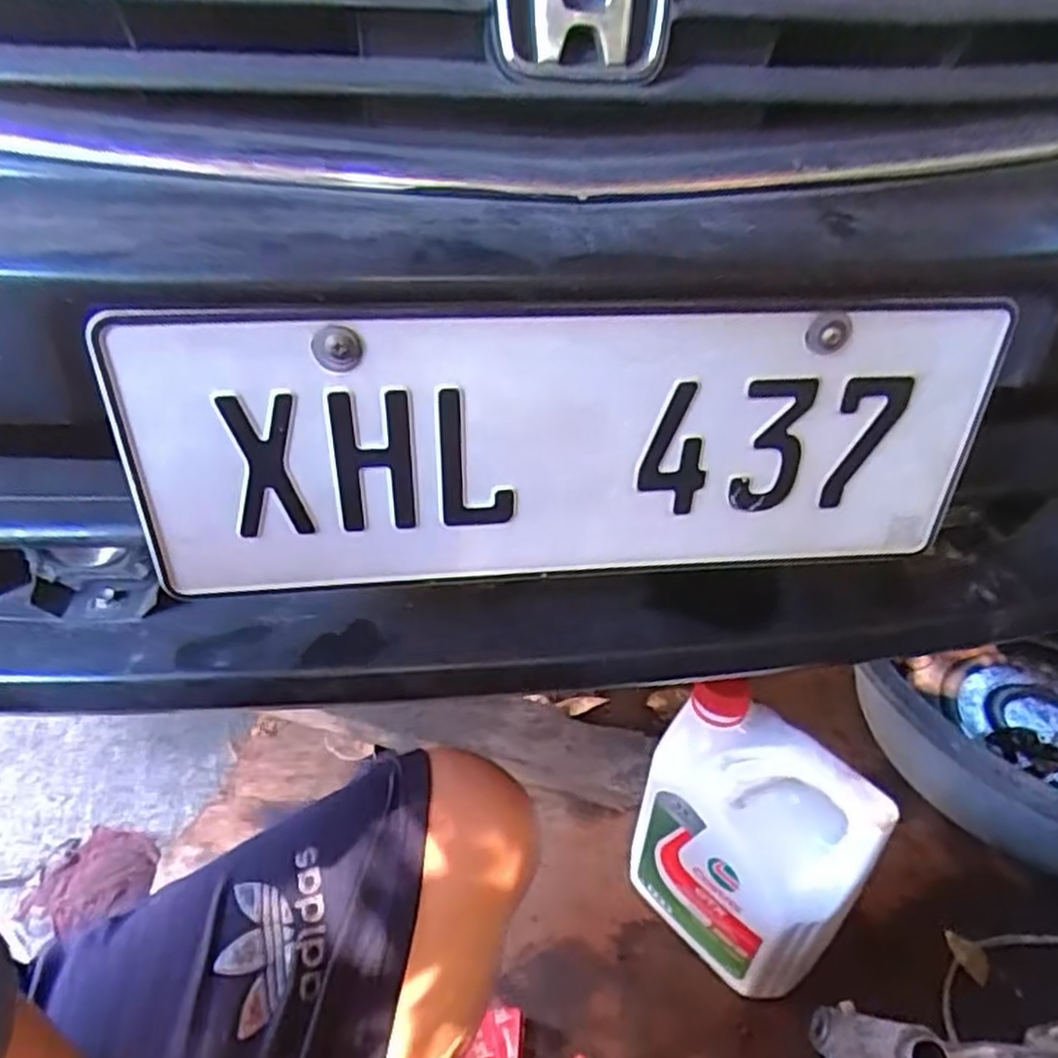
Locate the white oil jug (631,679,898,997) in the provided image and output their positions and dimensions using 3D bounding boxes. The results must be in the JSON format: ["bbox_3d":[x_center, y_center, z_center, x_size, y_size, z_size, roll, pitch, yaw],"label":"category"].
[{"bbox_3d":[0.183,0.279,0.660,0.090,0.269,0.179,-27,44,-30],"label":"white oil jug"}]

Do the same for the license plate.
[{"bbox_3d":[0.020,-0.036,0.346,0.375,0.137,0.011,-5,37,-5],"label":"license plate"}]

